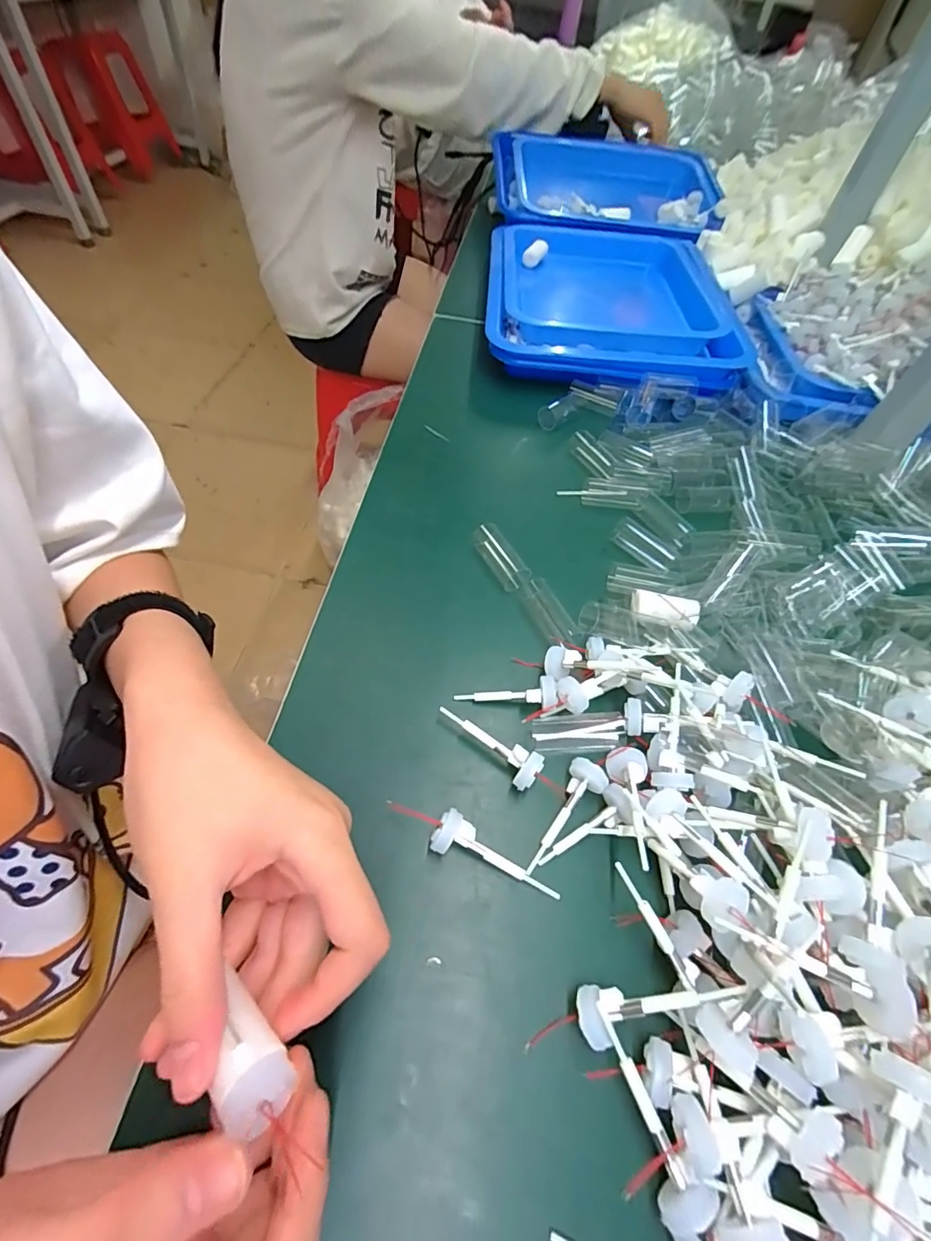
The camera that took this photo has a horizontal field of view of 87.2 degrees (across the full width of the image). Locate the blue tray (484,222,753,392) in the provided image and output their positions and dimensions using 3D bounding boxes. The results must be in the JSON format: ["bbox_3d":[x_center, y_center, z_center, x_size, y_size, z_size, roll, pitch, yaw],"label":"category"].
[{"bbox_3d":[0.156,-0.356,0.548,0.258,0.047,0.318,6,55,-2],"label":"blue tray"}]

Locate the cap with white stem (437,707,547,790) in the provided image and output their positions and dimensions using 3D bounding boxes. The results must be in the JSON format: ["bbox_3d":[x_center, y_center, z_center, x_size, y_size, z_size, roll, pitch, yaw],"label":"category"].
[{"bbox_3d":[0.013,0.067,0.269,0.062,0.014,0.019,36,60,18],"label":"cap with white stem"}]

